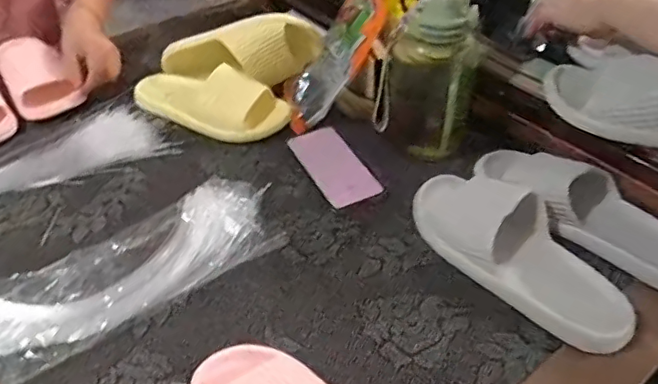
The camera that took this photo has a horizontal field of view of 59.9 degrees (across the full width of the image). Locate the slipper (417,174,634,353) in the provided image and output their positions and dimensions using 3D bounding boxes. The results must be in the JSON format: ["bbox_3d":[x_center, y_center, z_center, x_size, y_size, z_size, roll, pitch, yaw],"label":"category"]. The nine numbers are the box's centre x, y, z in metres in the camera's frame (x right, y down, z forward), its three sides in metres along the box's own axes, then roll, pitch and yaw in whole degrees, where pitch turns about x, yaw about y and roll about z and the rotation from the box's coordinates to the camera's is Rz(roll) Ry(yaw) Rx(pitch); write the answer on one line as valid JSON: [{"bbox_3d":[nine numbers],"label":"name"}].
[{"bbox_3d":[0.206,0.058,0.620,0.108,0.064,0.261,-31,51,-27],"label":"slipper"}]

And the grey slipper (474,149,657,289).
[{"bbox_3d":[0.299,0.010,0.659,0.107,0.070,0.276,-30,51,-27],"label":"grey slipper"}]

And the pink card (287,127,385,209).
[{"bbox_3d":[0.007,-0.036,0.758,0.071,0.007,0.150,-22,47,-17],"label":"pink card"}]

